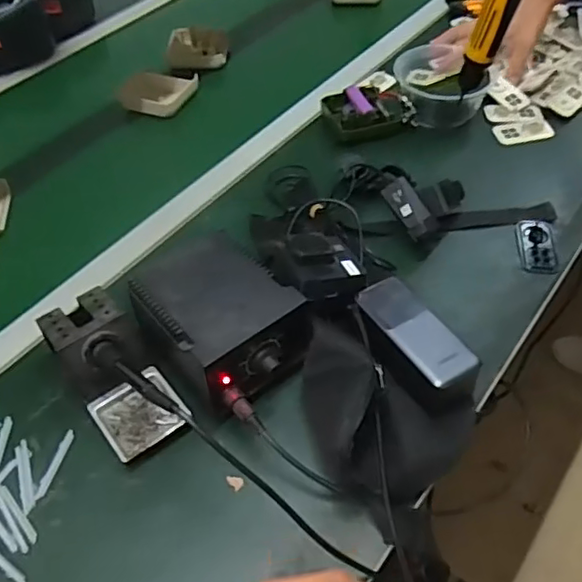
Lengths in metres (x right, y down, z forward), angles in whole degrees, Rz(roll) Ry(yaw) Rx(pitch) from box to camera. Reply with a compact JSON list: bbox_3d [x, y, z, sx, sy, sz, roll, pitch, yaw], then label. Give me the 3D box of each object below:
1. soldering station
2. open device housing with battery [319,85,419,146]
[{"bbox_3d":[-0.067,0.030,0.580,0.131,0.089,0.147,-30,55,-22],"label":"soldering station"},{"bbox_3d":[0.104,-0.250,0.852,0.111,0.043,0.091,-18,51,-13],"label":"open device housing with battery"}]

